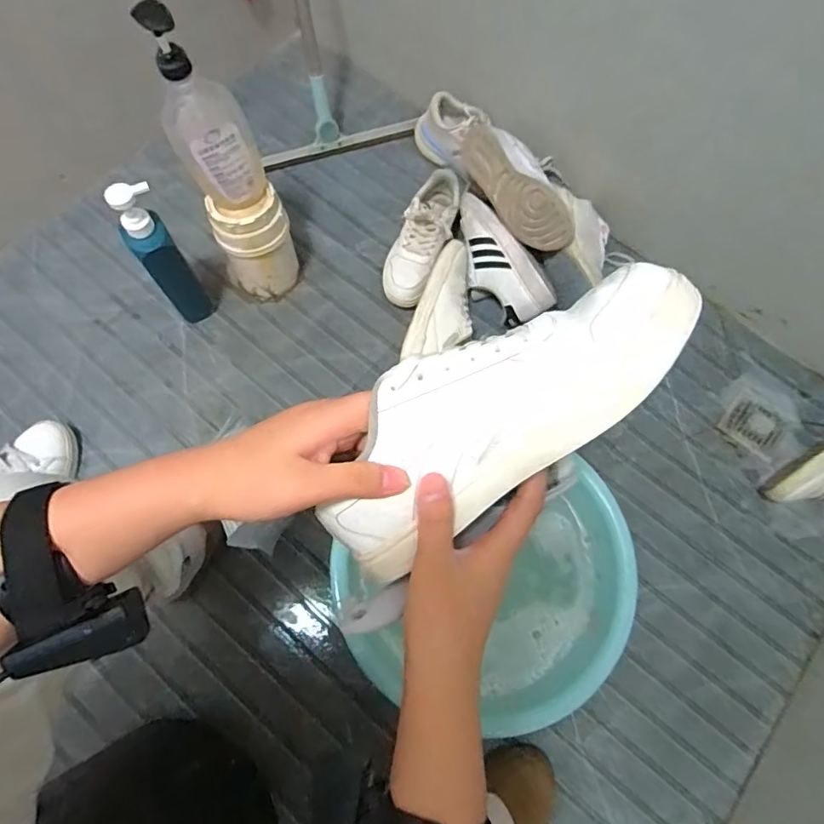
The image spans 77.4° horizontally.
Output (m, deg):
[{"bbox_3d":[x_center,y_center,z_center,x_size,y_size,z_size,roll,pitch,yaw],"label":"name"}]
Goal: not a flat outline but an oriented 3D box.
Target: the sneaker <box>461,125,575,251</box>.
[{"bbox_3d":[0.182,-0.373,0.851,0.084,0.086,0.247,-32,77,-13],"label":"sneaker"}]

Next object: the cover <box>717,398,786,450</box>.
[{"bbox_3d":[0.566,0.022,0.854,0.087,0.009,0.076,39,73,11],"label":"cover"}]

